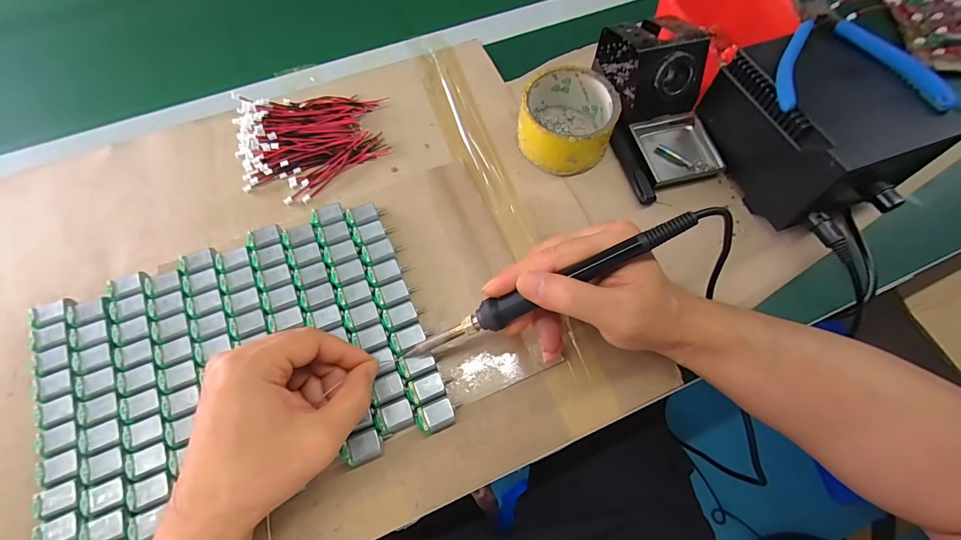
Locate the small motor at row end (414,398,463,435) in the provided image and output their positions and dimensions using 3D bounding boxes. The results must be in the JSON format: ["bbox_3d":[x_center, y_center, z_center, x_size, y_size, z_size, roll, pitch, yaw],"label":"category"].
[{"bbox_3d":[-0.029,0.105,0.292,0.032,0.015,0.019,-18,67,-8],"label":"small motor at row end"}]

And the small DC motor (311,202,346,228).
[{"bbox_3d":[-0.130,-0.044,0.351,0.027,0.014,0.019,-20,67,-8],"label":"small DC motor"}]

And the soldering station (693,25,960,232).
[{"bbox_3d":[0.281,-0.115,0.345,0.110,0.092,0.157,-20,67,-9],"label":"soldering station"}]

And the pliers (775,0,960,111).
[{"bbox_3d":[0.288,-0.178,0.327,0.118,0.015,0.130,2,66,1],"label":"pliers"}]

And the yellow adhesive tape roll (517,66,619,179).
[{"bbox_3d":[0.080,-0.138,0.376,0.083,0.046,0.085,0,66,0],"label":"yellow adhesive tape roll"}]

